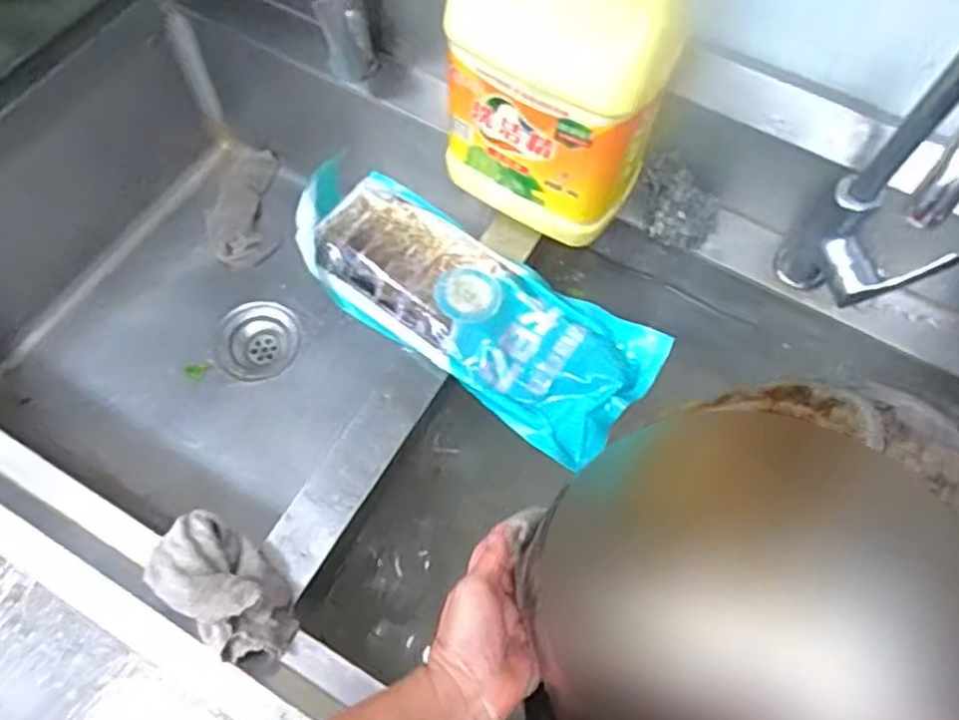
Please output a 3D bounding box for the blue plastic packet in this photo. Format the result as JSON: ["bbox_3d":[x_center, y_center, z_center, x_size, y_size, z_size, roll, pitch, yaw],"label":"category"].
[{"bbox_3d":[-0.025,-0.068,0.696,0.408,0.041,0.155,35,68,14],"label":"blue plastic packet"}]

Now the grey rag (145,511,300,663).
[{"bbox_3d":[-0.203,0.176,0.554,0.132,0.056,0.074,39,69,16],"label":"grey rag"}]

